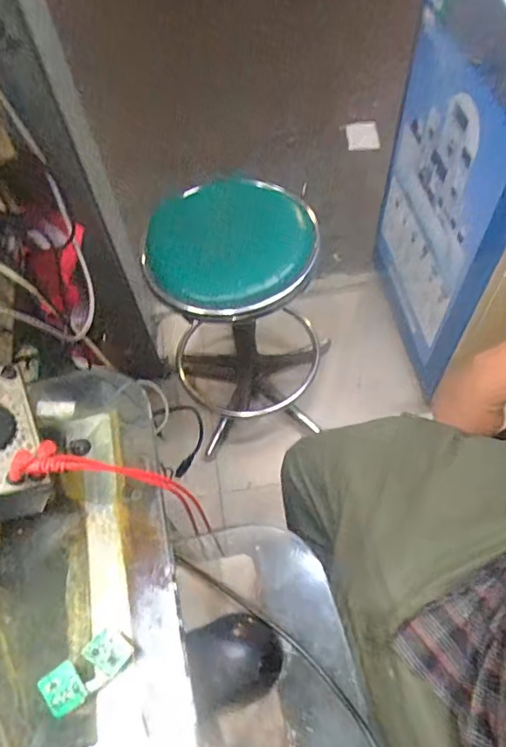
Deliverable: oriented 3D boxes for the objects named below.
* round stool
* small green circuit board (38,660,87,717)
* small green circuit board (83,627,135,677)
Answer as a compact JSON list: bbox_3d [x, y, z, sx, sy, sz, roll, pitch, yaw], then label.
[{"bbox_3d":[-0.019,-0.091,1.125,0.354,0.558,0.366,-2,60,3],"label":"round stool"},{"bbox_3d":[-0.109,0.180,0.288,0.020,0.005,0.025,-38,64,-17],"label":"small green circuit board"},{"bbox_3d":[-0.085,0.163,0.297,0.022,0.004,0.020,38,62,9],"label":"small green circuit board"}]

